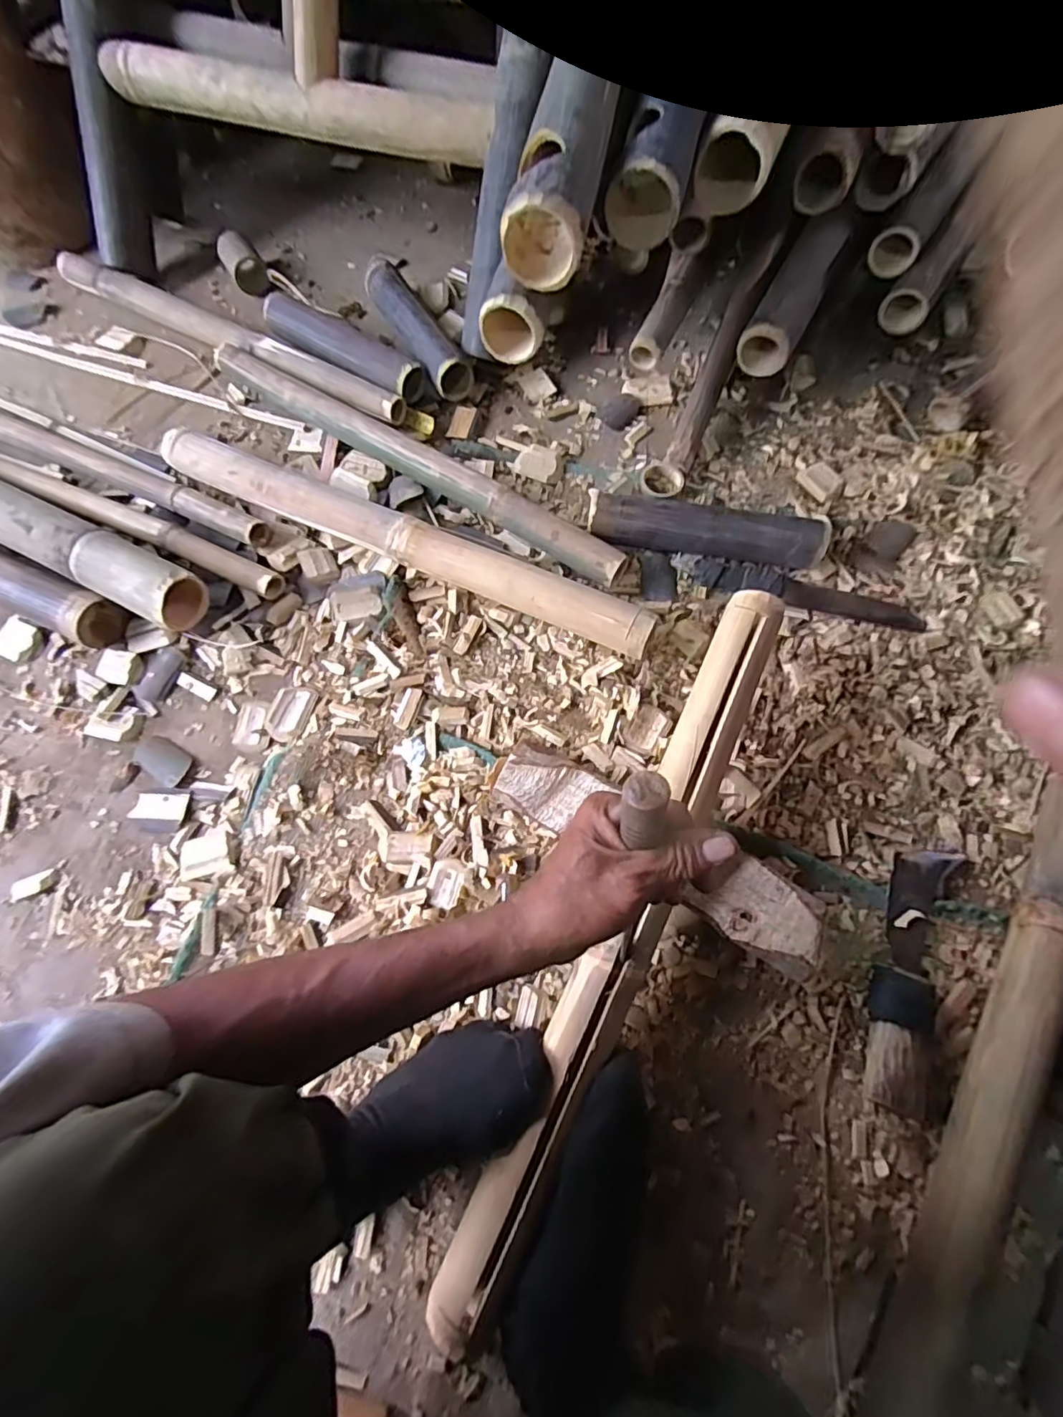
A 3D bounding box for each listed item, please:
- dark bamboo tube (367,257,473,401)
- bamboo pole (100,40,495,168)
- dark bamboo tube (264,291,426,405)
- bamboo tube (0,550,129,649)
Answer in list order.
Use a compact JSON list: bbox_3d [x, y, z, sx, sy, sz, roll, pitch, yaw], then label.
[{"bbox_3d":[-0.169,-0.546,0.804,0.056,0.058,0.260,-31,73,-8],"label":"dark bamboo tube"},{"bbox_3d":[-0.309,-0.778,0.718,0.553,0.061,0.046,17,73,8],"label":"bamboo pole"},{"bbox_3d":[-0.268,-0.508,0.795,0.259,0.056,0.058,33,76,12],"label":"dark bamboo tube"},{"bbox_3d":[-0.679,-0.166,0.701,0.368,0.069,0.063,23,74,10],"label":"bamboo tube"}]

